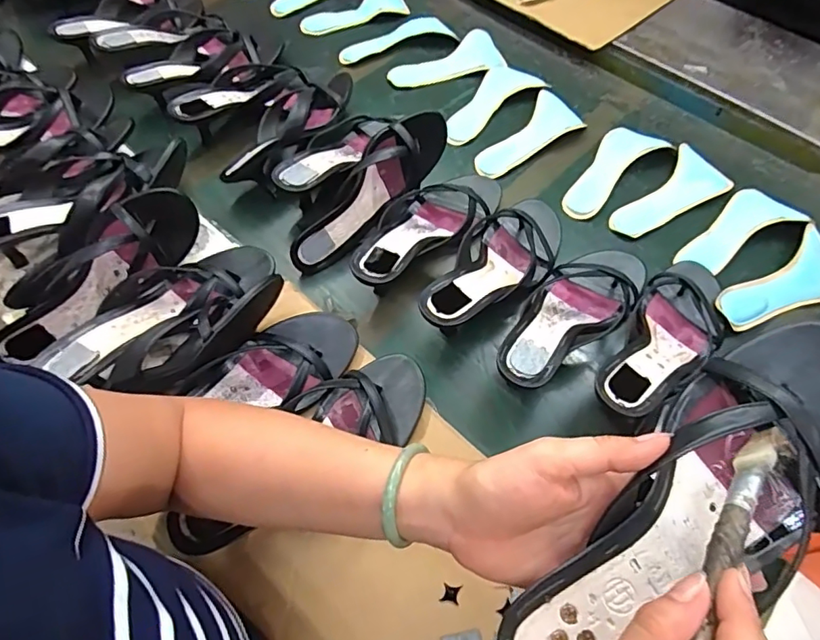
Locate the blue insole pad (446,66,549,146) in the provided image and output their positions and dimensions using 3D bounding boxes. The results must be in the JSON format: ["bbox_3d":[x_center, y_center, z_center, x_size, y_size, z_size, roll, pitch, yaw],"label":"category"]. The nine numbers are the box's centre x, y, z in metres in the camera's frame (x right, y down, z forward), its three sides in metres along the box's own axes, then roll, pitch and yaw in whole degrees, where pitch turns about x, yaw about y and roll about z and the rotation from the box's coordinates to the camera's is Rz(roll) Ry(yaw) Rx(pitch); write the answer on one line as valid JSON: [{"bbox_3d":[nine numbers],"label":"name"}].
[{"bbox_3d":[0.106,-0.315,0.740,0.188,0.010,0.075,-38,66,-19],"label":"blue insole pad"}]

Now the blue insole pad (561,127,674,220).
[{"bbox_3d":[0.253,-0.198,0.670,0.176,0.019,0.074,-37,66,-19],"label":"blue insole pad"}]

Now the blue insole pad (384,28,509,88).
[{"bbox_3d":[0.053,-0.386,0.777,0.178,0.013,0.077,-24,62,-13],"label":"blue insole pad"}]

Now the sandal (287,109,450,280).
[{"bbox_3d":[-0.045,-0.147,0.599,0.047,0.089,0.234,39,83,21],"label":"sandal"}]

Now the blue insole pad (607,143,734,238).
[{"bbox_3d":[0.323,-0.154,0.646,0.165,0.013,0.074,-35,65,-18],"label":"blue insole pad"}]

